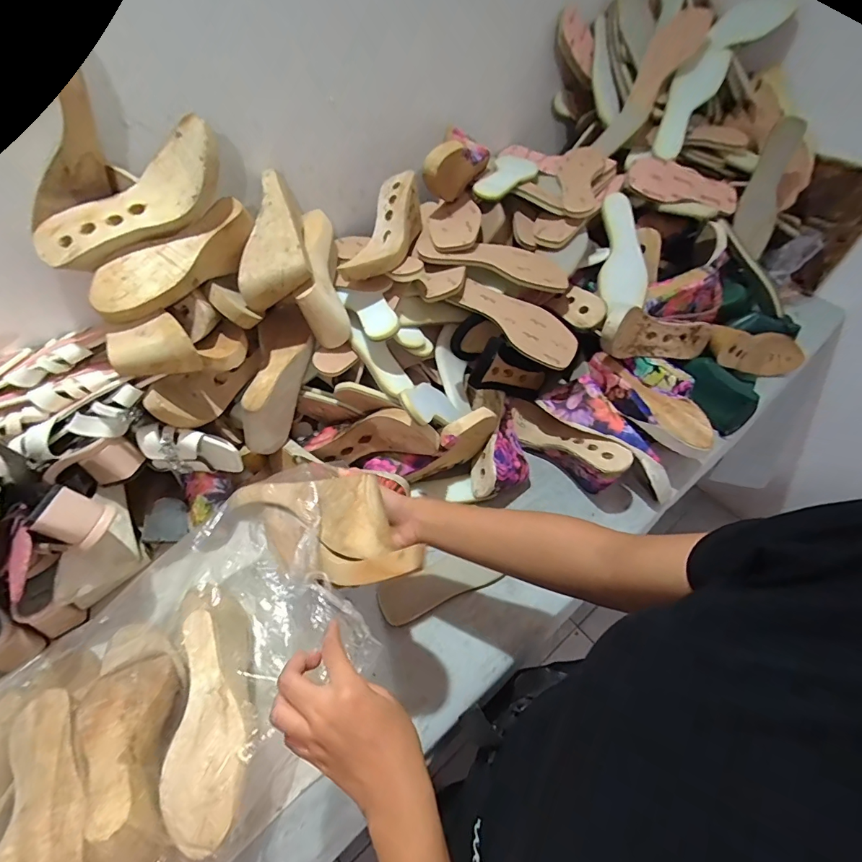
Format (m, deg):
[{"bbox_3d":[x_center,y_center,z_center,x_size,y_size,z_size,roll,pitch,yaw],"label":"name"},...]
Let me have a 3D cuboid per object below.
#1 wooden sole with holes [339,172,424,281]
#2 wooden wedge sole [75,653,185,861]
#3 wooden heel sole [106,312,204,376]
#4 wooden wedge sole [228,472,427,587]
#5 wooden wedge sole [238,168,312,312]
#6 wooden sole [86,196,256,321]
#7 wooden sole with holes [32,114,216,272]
[{"bbox_3d":[-0.070,-0.308,0.669,0.075,0.062,0.218,12,65,10],"label":"wooden sole with holes"},{"bbox_3d":[-0.273,0.298,0.390,0.078,0.074,0.210,-26,38,-19],"label":"wooden wedge sole"},{"bbox_3d":[-0.329,-0.099,0.505,0.089,0.044,0.074,-24,55,-18],"label":"wooden heel sole"},{"bbox_3d":[-0.109,0.097,0.445,0.239,0.053,0.105,14,51,34],"label":"wooden wedge sole"},{"bbox_3d":[-0.206,-0.269,0.600,0.087,0.064,0.214,1,76,1],"label":"wooden wedge sole"},{"bbox_3d":[-0.305,-0.207,0.523,0.064,0.064,0.216,35,60,25],"label":"wooden sole"},{"bbox_3d":[-0.343,-0.265,0.501,0.228,0.066,0.071,-38,58,-4],"label":"wooden sole with holes"}]

